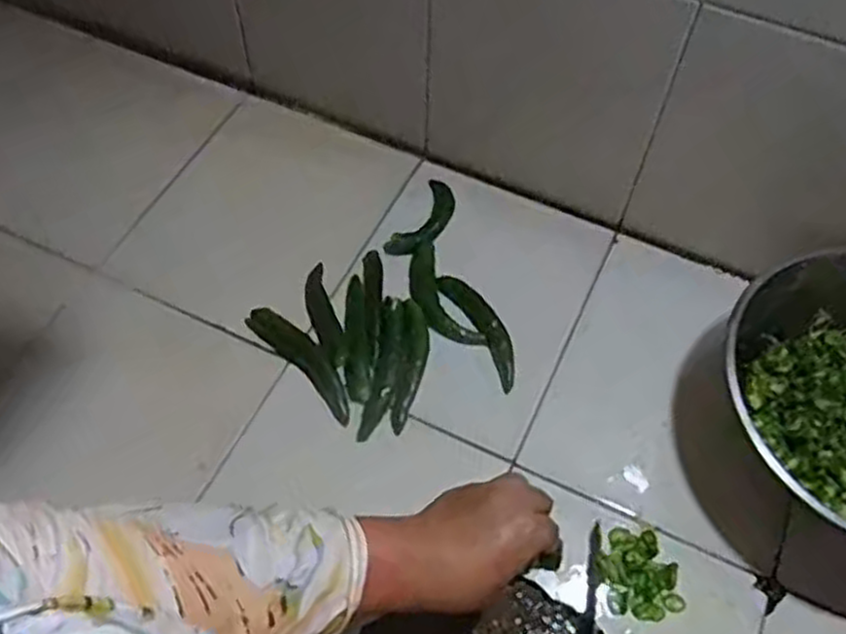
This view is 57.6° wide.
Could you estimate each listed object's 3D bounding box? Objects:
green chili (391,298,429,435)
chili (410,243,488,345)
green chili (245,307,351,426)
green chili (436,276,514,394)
[{"bbox_3d":[-0.009,0.038,0.634,0.024,0.018,0.115,4,59,2],"label":"green chili"},{"bbox_3d":[0.012,-0.015,0.673,0.040,0.018,0.112,-21,61,-12],"label":"chili"},{"bbox_3d":[-0.097,0.035,0.639,0.030,0.014,0.123,-40,67,-21],"label":"green chili"},{"bbox_3d":[0.051,0.006,0.651,0.028,0.021,0.124,-23,62,-13],"label":"green chili"}]

